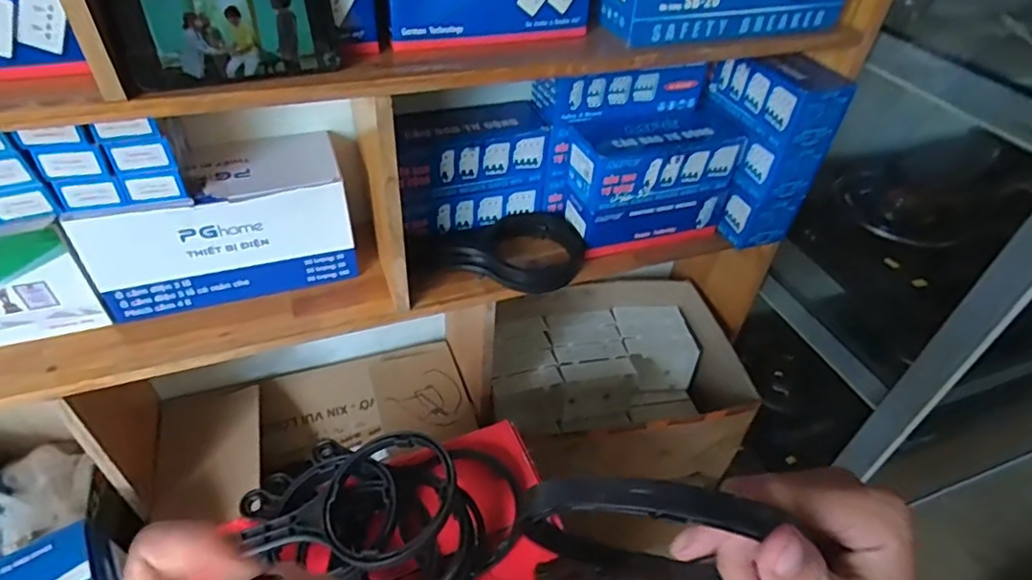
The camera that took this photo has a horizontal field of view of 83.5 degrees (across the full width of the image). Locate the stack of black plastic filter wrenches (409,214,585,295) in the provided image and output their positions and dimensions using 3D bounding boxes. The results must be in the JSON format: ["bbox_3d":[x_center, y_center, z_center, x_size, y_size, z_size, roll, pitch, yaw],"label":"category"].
[{"bbox_3d":[-0.020,-0.057,0.808,0.223,0.047,0.130,8,43,3],"label":"stack of black plastic filter wrenches"}]

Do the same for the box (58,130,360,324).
[{"bbox_3d":[-0.353,-0.081,0.704,0.280,0.145,0.125,-13,46,-19],"label":"box"}]

